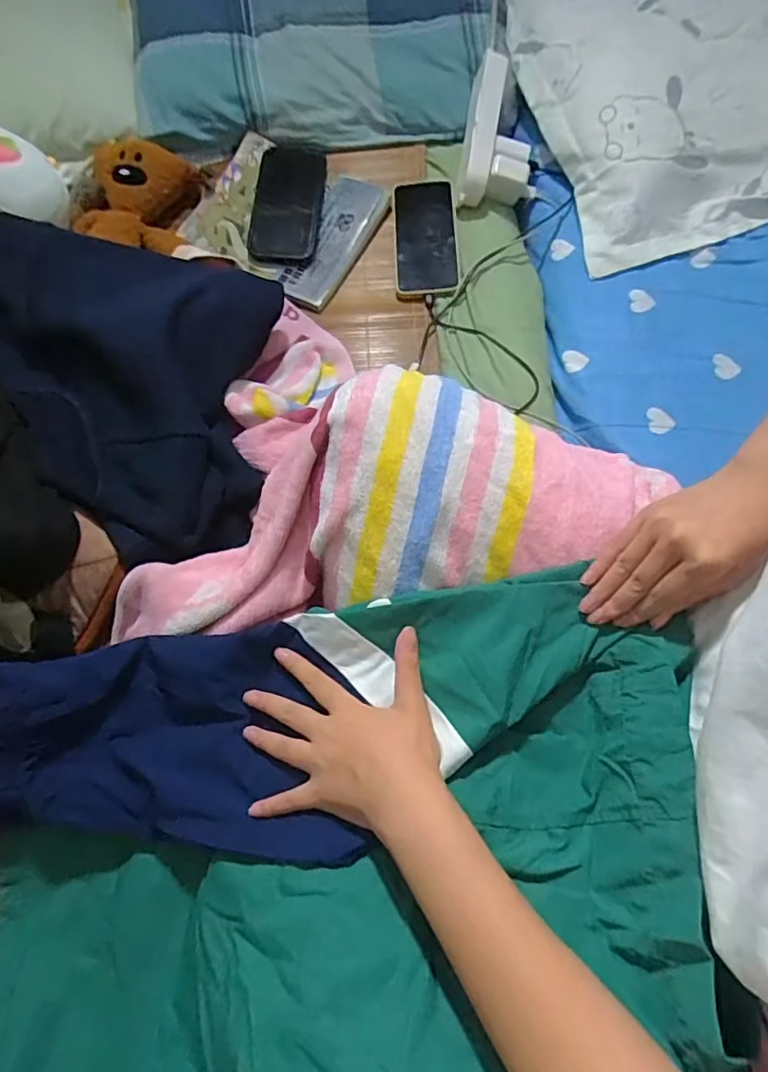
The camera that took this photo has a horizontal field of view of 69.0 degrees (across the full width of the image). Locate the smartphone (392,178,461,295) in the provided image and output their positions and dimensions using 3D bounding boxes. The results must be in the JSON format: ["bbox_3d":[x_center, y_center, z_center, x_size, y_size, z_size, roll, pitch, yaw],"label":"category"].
[{"bbox_3d":[0.051,-0.374,0.698,0.079,0.013,0.173,-1,71,0],"label":"smartphone"}]

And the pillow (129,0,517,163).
[{"bbox_3d":[-0.086,-0.670,0.729,0.492,0.060,0.322,-5,87,0],"label":"pillow"}]

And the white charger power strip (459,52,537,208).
[{"bbox_3d":[0.147,-0.487,0.678,0.088,0.095,0.132,10,71,4],"label":"white charger power strip"}]

